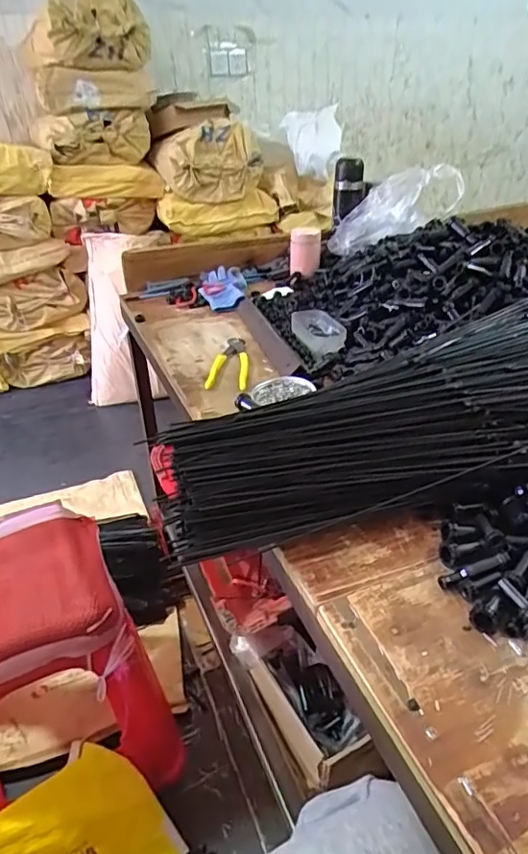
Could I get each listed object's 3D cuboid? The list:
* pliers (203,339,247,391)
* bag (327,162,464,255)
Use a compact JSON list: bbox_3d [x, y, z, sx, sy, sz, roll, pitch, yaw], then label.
[{"bbox_3d":[-0.052,-0.108,0.886,0.060,0.012,0.158,2,33,6],"label":"pliers"},{"bbox_3d":[0.256,-0.438,1.126,0.287,0.108,0.063,-24,22,30],"label":"bag"}]

